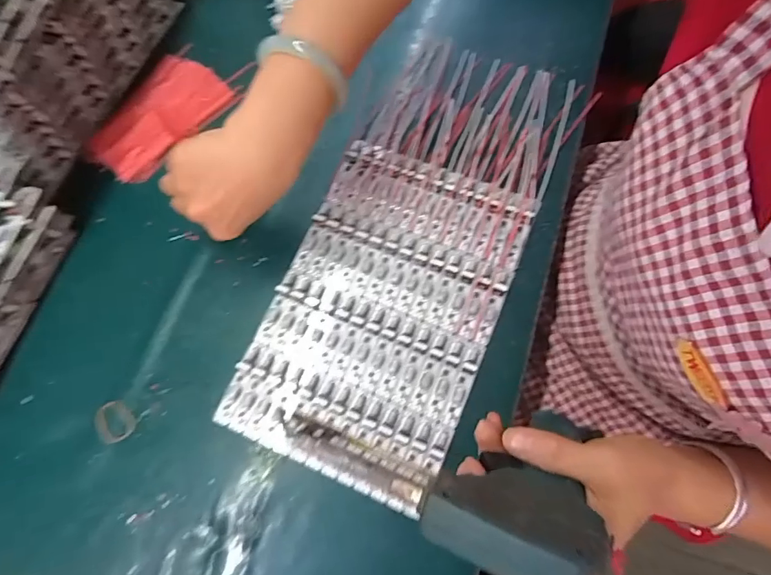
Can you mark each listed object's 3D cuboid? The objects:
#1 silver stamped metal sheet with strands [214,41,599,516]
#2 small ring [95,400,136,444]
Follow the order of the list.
[{"bbox_3d":[0.028,-0.045,0.425,0.189,0.022,0.428,24,75,9],"label":"silver stamped metal sheet with strands"},{"bbox_3d":[-0.233,0.114,0.394,0.030,0.005,0.034,-28,74,-7],"label":"small ring"}]

